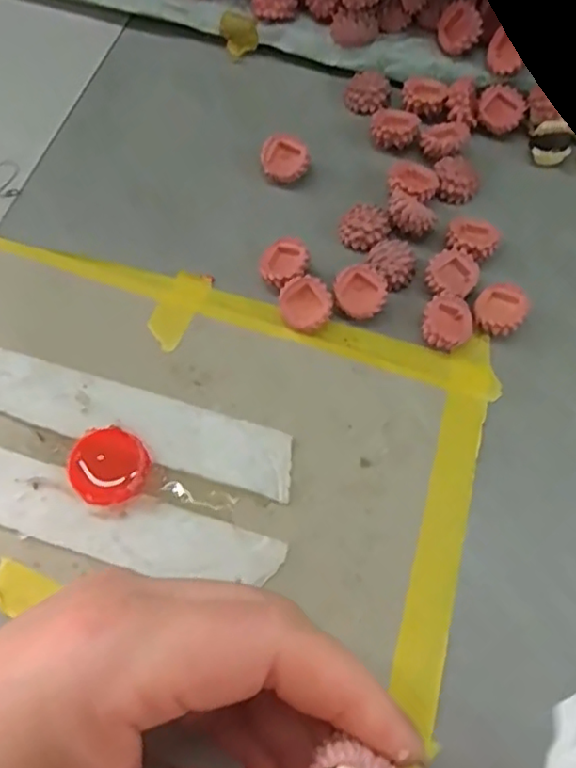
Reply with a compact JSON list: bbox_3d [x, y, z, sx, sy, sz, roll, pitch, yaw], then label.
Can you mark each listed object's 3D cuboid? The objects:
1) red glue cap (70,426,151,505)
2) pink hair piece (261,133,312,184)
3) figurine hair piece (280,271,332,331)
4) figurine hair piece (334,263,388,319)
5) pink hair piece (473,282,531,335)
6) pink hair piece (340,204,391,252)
[{"bbox_3d":[-0.061,0.028,0.203,0.025,0.005,0.025,0,69,1],"label":"red glue cap"},{"bbox_3d":[-0.001,-0.094,0.251,0.019,0.011,0.019,0,69,1],"label":"pink hair piece"},{"bbox_3d":[0.007,-0.030,0.224,0.018,0.012,0.018,-34,72,-11],"label":"figurine hair piece"},{"bbox_3d":[0.028,-0.035,0.227,0.019,0.012,0.019,0,69,1],"label":"figurine hair piece"},{"bbox_3d":[0.080,-0.027,0.224,0.018,0.011,0.022,32,73,11],"label":"pink hair piece"},{"bbox_3d":[0.031,-0.063,0.238,0.019,0.010,0.015,15,70,7],"label":"pink hair piece"}]

